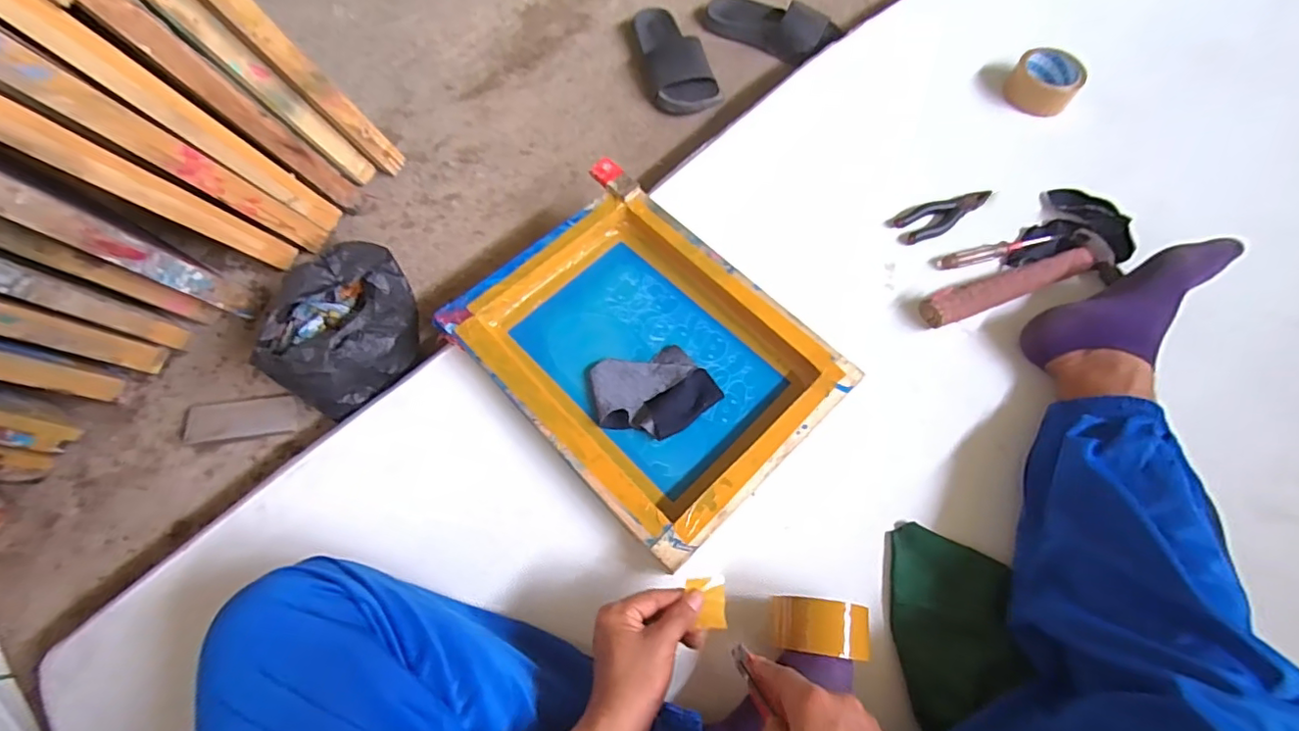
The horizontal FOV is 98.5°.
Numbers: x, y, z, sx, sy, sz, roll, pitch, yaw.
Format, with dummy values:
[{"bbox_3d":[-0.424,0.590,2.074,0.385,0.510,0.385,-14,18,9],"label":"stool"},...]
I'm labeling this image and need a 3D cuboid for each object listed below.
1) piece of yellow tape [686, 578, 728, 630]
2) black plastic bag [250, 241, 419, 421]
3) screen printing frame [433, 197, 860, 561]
[{"bbox_3d":[0.052,0.217,0.509,0.034,0.013,0.043,-2,67,1],"label":"piece of yellow tape"},{"bbox_3d":[-0.368,-0.038,0.698,0.188,0.161,0.118,-41,72,-14],"label":"black plastic bag"},{"bbox_3d":[-0.007,-0.017,0.687,0.316,0.048,0.413,-42,72,-14],"label":"screen printing frame"}]

